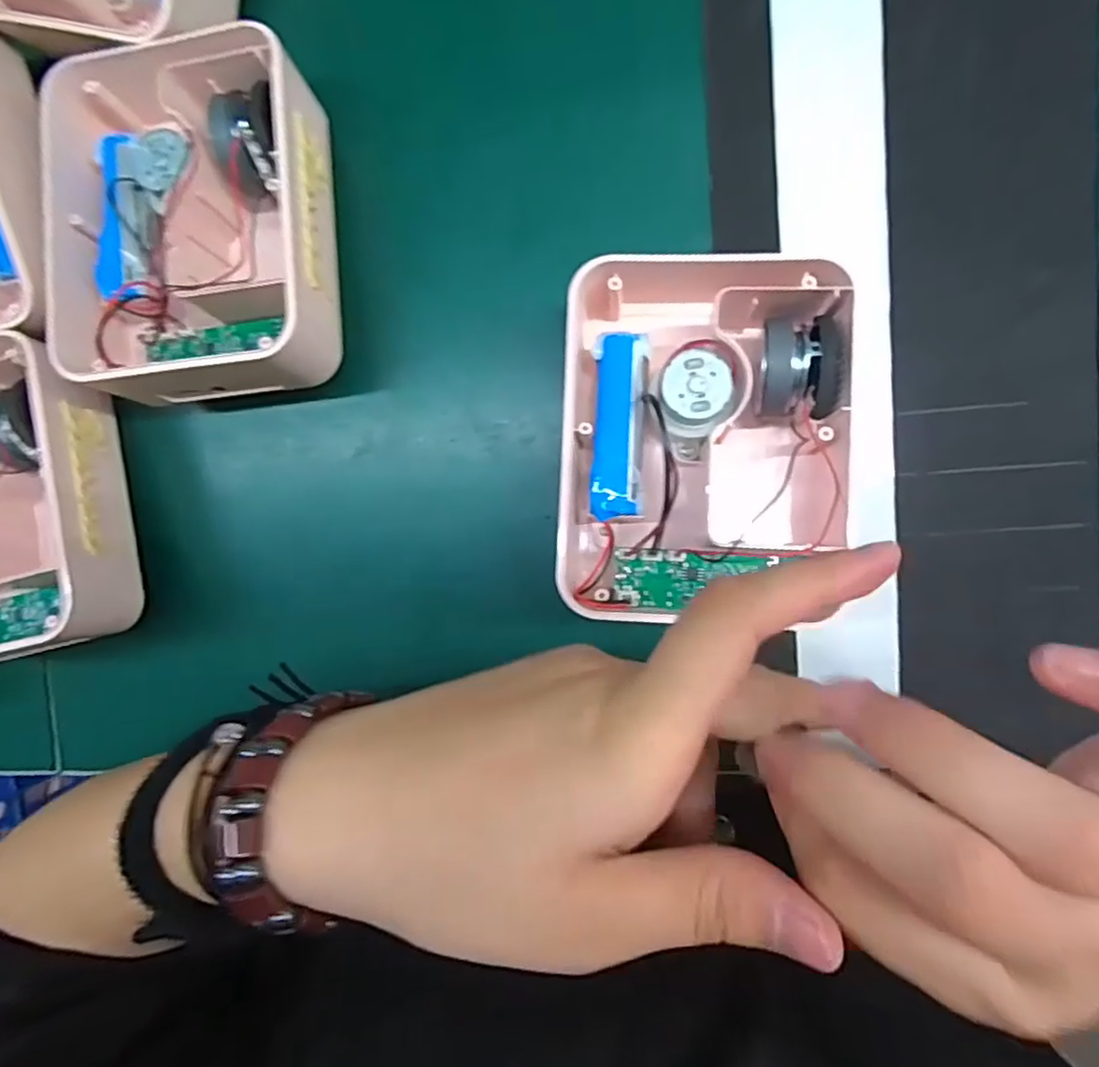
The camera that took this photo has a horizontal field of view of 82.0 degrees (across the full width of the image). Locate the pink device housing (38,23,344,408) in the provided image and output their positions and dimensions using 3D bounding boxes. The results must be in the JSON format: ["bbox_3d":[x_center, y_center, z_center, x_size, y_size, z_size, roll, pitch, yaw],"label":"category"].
[{"bbox_3d":[-0.138,-0.120,0.251,0.100,0.047,0.131,-3,95,9],"label":"pink device housing"}]

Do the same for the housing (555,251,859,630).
[{"bbox_3d":[0.053,-0.033,0.235,0.094,0.038,0.116,3,92,7],"label":"housing"}]

